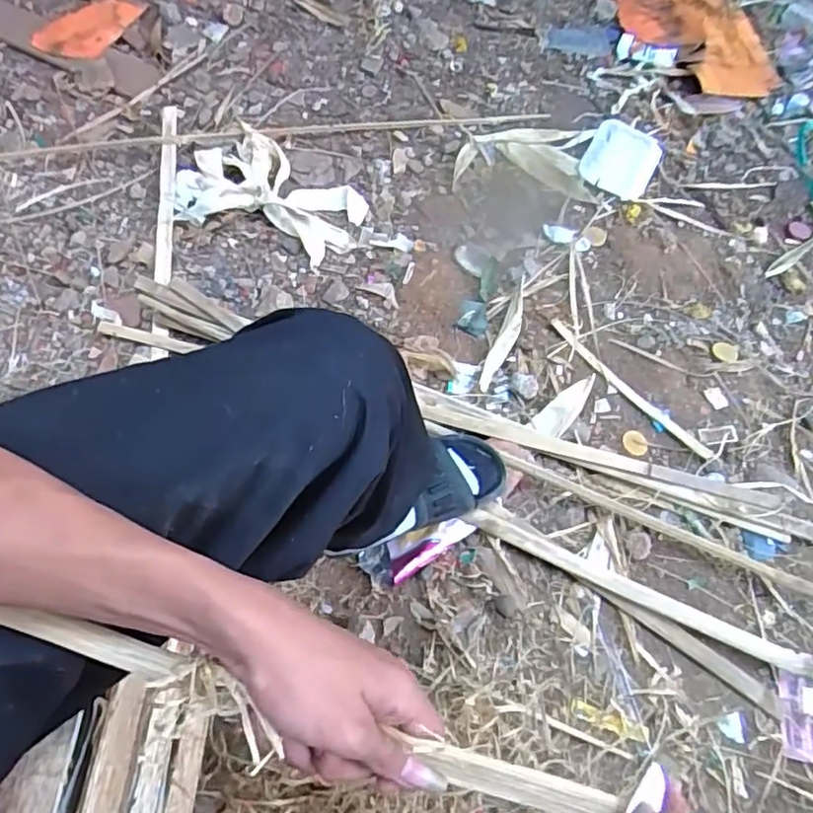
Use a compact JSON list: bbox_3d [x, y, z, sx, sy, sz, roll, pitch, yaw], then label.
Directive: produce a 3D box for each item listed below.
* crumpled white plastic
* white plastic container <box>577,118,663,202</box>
[{"bbox_3d":[-0.226,-0.362,1.025,0.315,0.035,0.209,18,66,6],"label":"crumpled white plastic"},{"bbox_3d":[0.391,-0.453,1.109,0.124,0.021,0.178,27,67,9],"label":"white plastic container"}]

